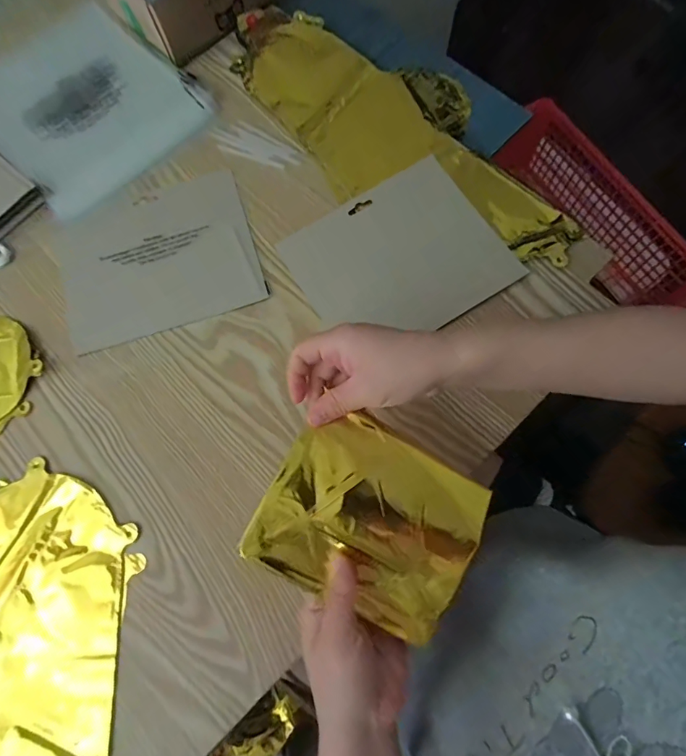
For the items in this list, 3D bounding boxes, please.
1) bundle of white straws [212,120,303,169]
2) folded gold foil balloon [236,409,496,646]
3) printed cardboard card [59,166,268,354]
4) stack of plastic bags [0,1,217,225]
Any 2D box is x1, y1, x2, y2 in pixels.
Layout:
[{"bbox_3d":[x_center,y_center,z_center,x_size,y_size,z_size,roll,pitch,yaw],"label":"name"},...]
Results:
[{"bbox_3d":[-0.094,-0.257,0.487,0.101,0.004,0.041,20,75,8],"label":"bundle of white straws"},{"bbox_3d":[0.021,0.097,0.309,0.140,0.025,0.121,29,77,10],"label":"folded gold foil balloon"},{"bbox_3d":[-0.185,-0.121,0.451,0.189,0.005,0.155,-19,74,-4],"label":"printed cardboard card"},{"bbox_3d":[-0.297,-0.315,0.504,0.207,0.011,0.244,-44,77,-10],"label":"stack of plastic bags"}]

